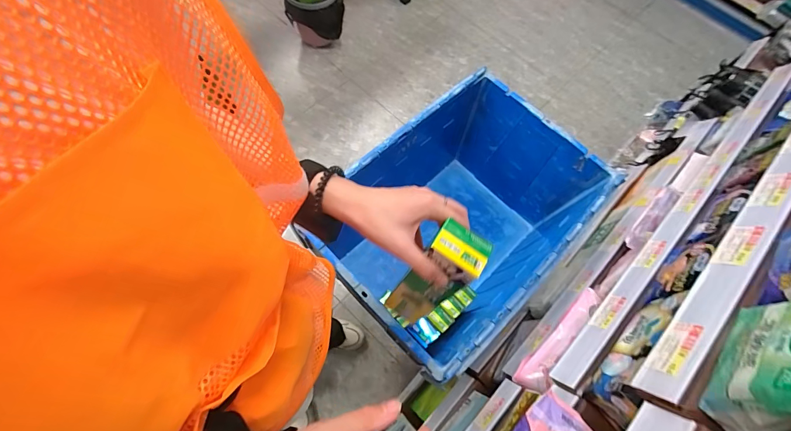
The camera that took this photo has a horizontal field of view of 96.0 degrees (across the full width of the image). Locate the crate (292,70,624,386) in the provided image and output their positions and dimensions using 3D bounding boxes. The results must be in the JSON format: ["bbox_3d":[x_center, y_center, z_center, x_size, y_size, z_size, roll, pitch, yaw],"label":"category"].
[{"bbox_3d":[0.138,0.020,0.863,0.395,0.358,0.567,43,75,11],"label":"crate"}]

